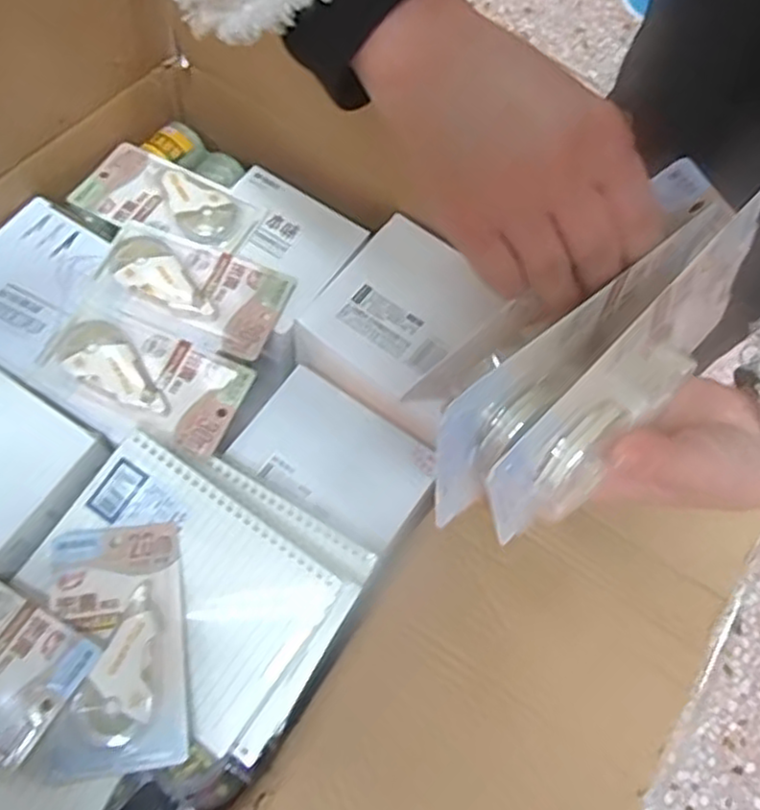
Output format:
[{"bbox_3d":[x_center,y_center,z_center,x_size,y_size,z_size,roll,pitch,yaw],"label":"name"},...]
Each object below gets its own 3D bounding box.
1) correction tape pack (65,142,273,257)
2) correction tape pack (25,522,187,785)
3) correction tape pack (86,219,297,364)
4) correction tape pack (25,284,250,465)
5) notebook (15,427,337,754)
[{"bbox_3d":[-0.197,-0.191,0.664,0.159,0.021,0.087,27,65,7],"label":"correction tape pack"},{"bbox_3d":[-0.185,0.164,0.497,0.094,0.028,0.163,-5,66,-8],"label":"correction tape pack"},{"bbox_3d":[-0.165,-0.108,0.621,0.160,0.025,0.093,22,65,5],"label":"correction tape pack"},{"bbox_3d":[-0.195,-0.029,0.586,0.164,0.028,0.090,24,65,6],"label":"correction tape pack"},{"bbox_3d":[-0.150,0.129,0.531,0.202,0.008,0.141,35,78,11],"label":"notebook"}]

